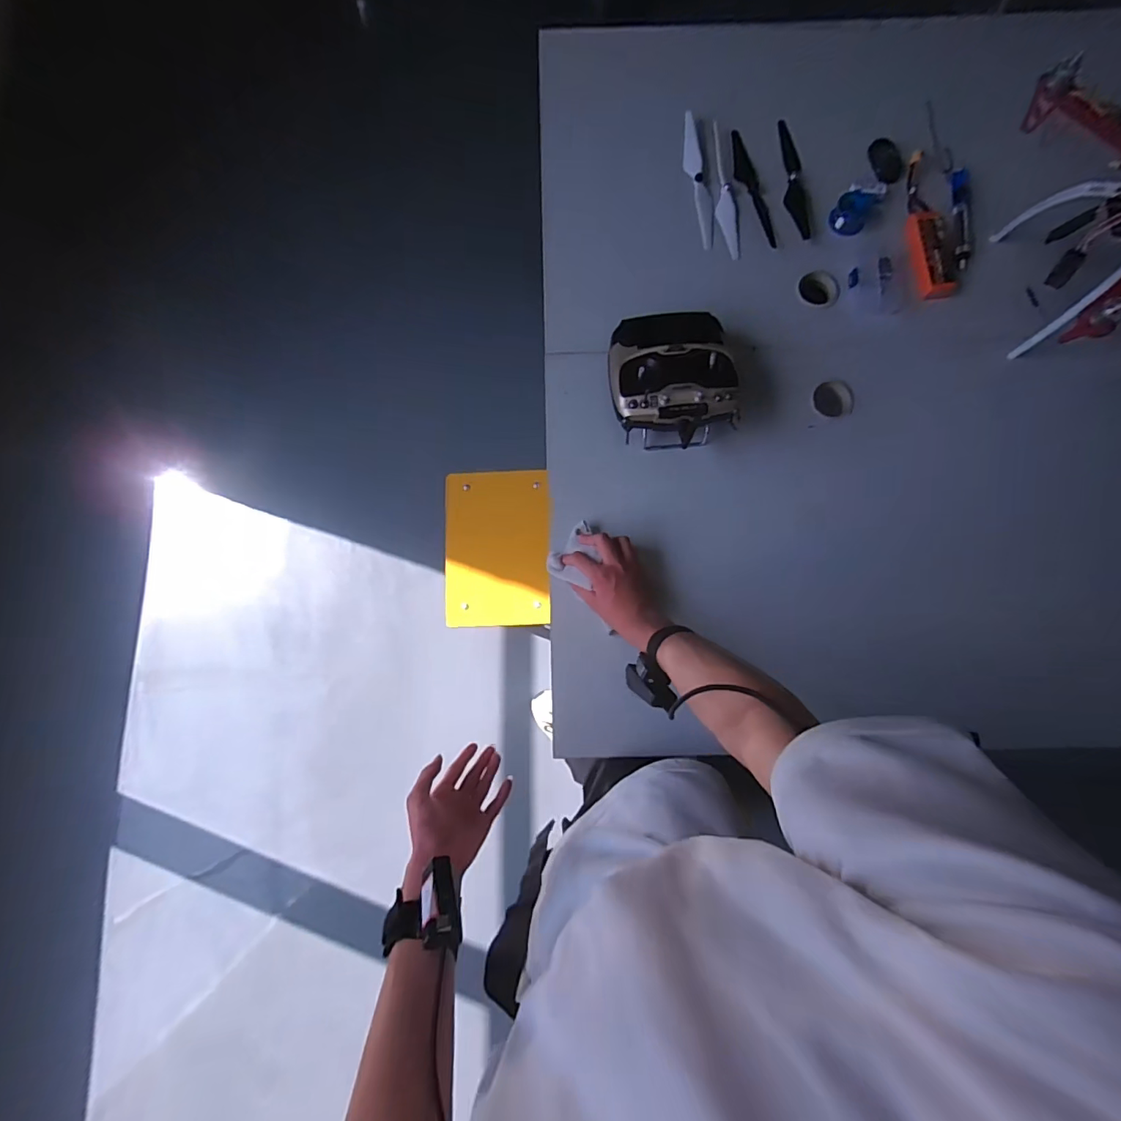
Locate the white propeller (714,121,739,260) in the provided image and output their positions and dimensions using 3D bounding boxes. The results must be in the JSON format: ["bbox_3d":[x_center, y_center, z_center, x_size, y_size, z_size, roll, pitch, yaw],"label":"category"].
[{"bbox_3d":[0.266,-0.592,0.815,0.032,0.019,0.223,-2,83,-1],"label":"white propeller"}]

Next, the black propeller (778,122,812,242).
[{"bbox_3d":[0.375,-0.603,0.807,0.038,0.017,0.195,-4,83,-1],"label":"black propeller"}]

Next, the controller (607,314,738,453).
[{"bbox_3d":[0.160,-0.257,0.734,0.176,0.083,0.193,-5,83,-1],"label":"controller"}]

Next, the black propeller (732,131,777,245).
[{"bbox_3d":[0.306,-0.598,0.813,0.038,0.006,0.219,-14,83,-2],"label":"black propeller"}]

